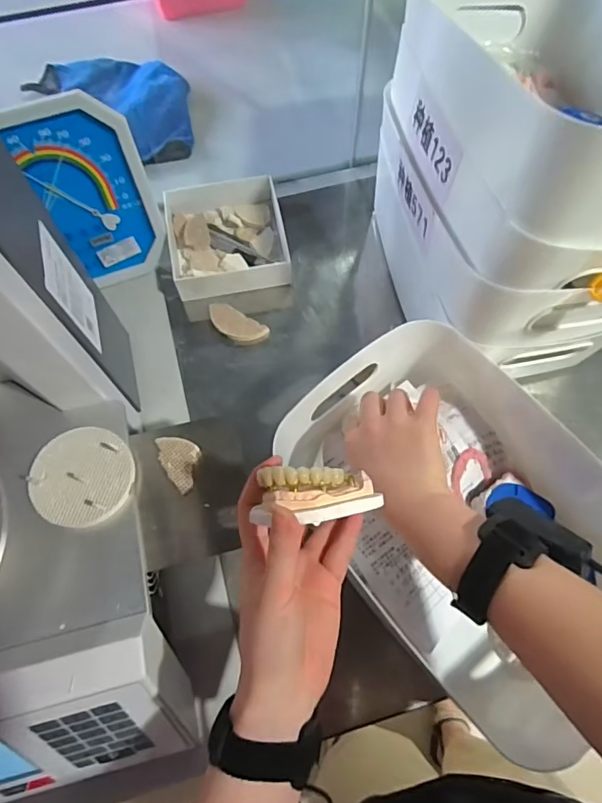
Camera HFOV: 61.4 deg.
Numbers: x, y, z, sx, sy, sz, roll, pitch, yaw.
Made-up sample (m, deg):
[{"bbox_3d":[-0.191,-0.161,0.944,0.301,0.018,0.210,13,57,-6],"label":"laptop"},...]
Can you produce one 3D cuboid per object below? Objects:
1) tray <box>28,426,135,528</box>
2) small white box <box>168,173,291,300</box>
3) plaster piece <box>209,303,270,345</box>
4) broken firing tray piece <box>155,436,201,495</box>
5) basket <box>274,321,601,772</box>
[{"bbox_3d":[-0.172,0.058,0.397,0.076,0.010,0.074,0,68,0],"label":"tray"},{"bbox_3d":[-0.088,-0.199,0.610,0.134,0.037,0.159,-11,69,-4],"label":"small white box"},{"bbox_3d":[-0.074,-0.087,0.579,0.071,0.012,0.033,30,71,11],"label":"plaster piece"},{"bbox_3d":[-0.095,0.046,0.405,0.029,0.008,0.048,-32,72,-12],"label":"broken firing tray piece"},{"bbox_3d":[0.137,0.097,0.436,0.188,0.115,0.307,-36,73,-13],"label":"basket"}]

